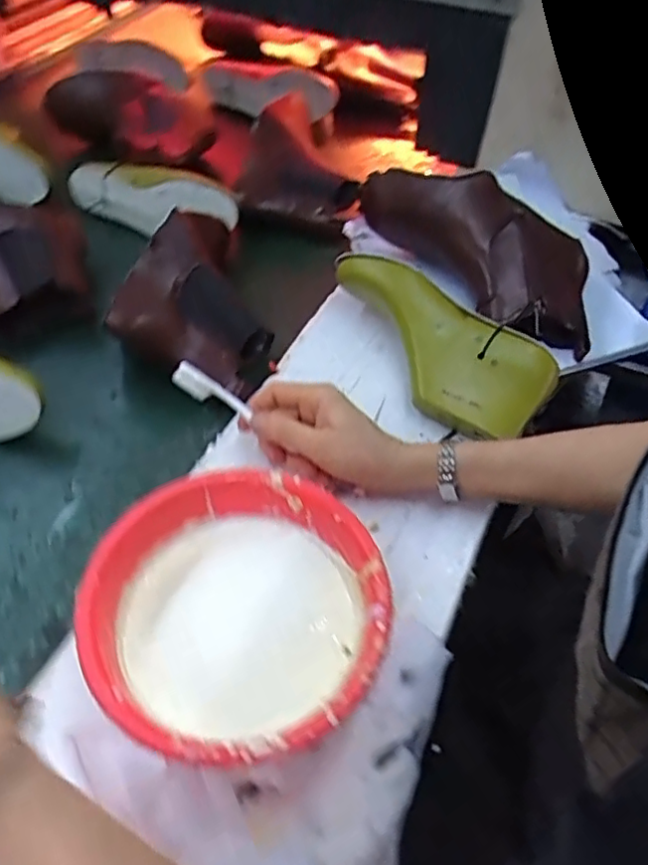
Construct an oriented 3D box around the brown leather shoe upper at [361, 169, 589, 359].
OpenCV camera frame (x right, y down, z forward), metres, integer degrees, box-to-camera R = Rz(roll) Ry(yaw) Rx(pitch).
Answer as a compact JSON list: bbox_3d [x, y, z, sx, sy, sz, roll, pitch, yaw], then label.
[{"bbox_3d":[0.182,-0.197,0.683,0.137,0.106,0.274,-35,60,-27],"label":"brown leather shoe upper"}]

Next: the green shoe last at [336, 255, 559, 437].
[{"bbox_3d":[0.100,-0.088,0.619,0.102,0.066,0.246,-35,60,-26],"label":"green shoe last"}]

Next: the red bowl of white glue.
[{"bbox_3d":[-0.055,0.123,0.429,0.182,0.076,0.187,1,51,-1],"label":"red bowl of white glue"}]

